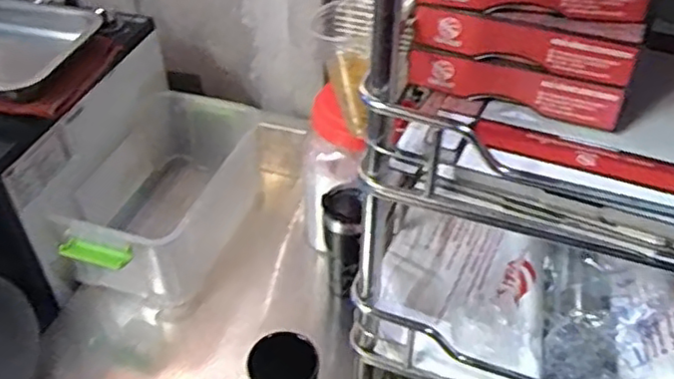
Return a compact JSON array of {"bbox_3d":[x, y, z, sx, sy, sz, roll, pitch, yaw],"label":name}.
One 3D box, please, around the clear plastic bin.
[{"bbox_3d":[-0.246,0.012,0.994,0.197,0.167,0.379,12,44,14],"label":"clear plastic bin"}]

